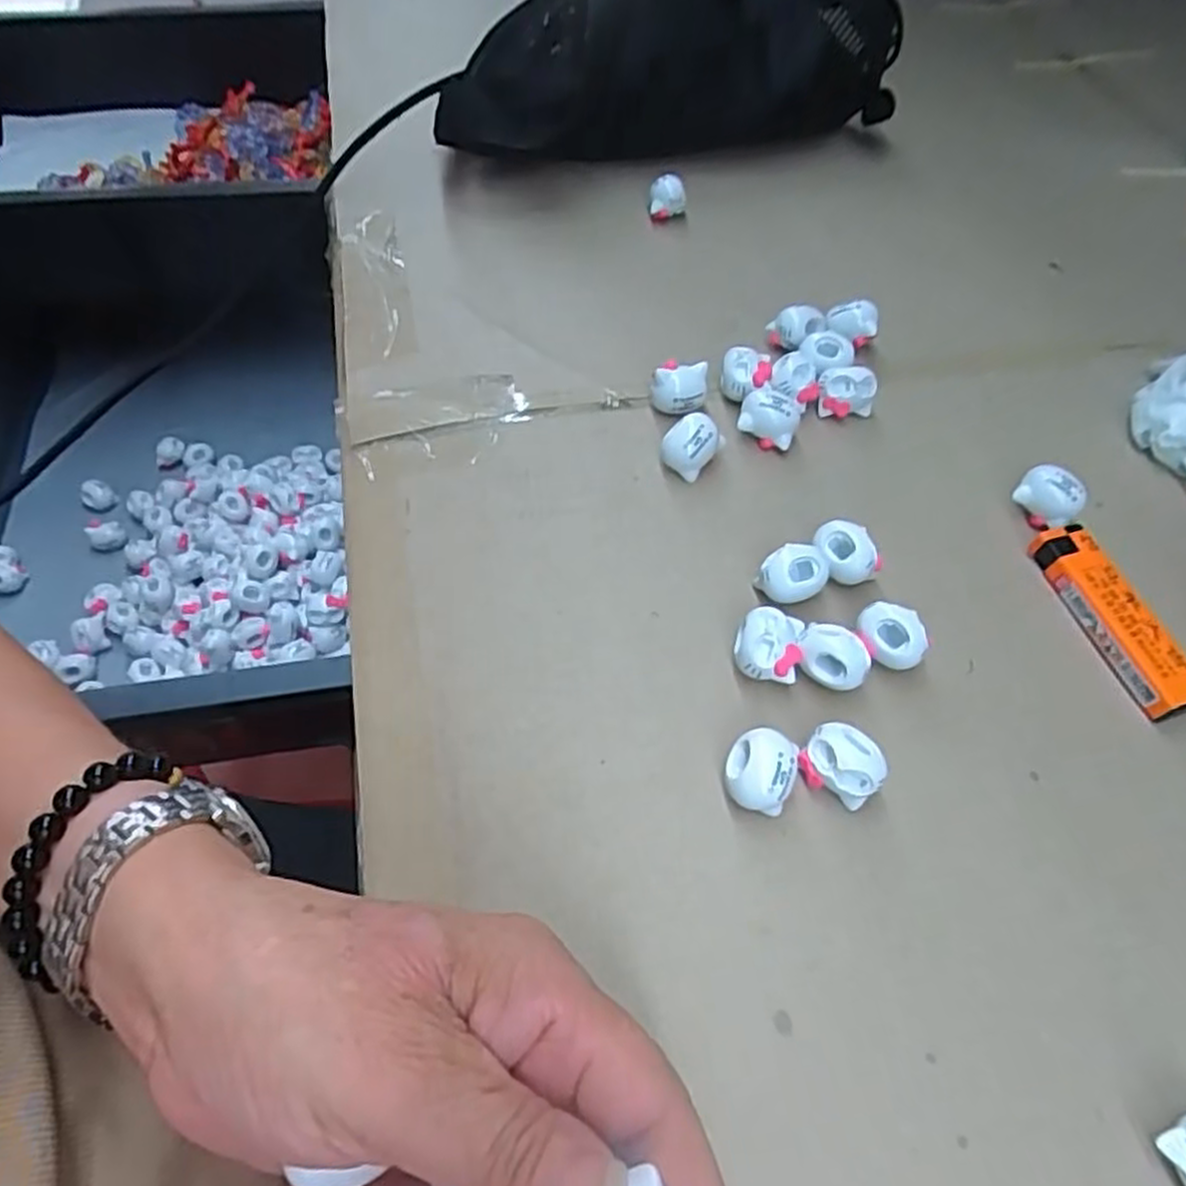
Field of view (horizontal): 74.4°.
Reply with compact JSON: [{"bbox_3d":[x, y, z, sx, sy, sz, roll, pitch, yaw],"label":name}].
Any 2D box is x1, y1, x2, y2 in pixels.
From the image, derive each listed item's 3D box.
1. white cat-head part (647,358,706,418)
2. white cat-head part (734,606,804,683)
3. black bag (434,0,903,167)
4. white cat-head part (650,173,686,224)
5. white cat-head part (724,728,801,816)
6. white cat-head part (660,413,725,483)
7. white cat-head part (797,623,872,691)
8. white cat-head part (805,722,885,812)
[{"bbox_3d":[0.038,-0.091,0.353,0.024,0.022,0.018,12,57,5],"label":"white cat-head part"},{"bbox_3d":[0.063,0.020,0.283,0.023,0.020,0.023,1,56,-2],"label":"white cat-head part"},{"bbox_3d":[0.047,-0.334,0.466,0.284,0.113,0.096,-21,60,-16],"label":"black bag"},{"bbox_3d":[0.043,-0.227,0.451,0.020,0.021,0.017,7,56,2],"label":"white cat-head part"},{"bbox_3d":[0.054,0.058,0.257,0.021,0.021,0.023,1,56,-2],"label":"white cat-head part"},{"bbox_3d":[0.042,-0.063,0.331,0.022,0.015,0.026,41,104,2],"label":"white cat-head part"},{"bbox_3d":[0.086,0.023,0.279,0.025,0.017,0.018,23,58,12],"label":"white cat-head part"},{"bbox_3d":[0.083,0.056,0.259,0.025,0.020,0.019,38,62,20],"label":"white cat-head part"}]

